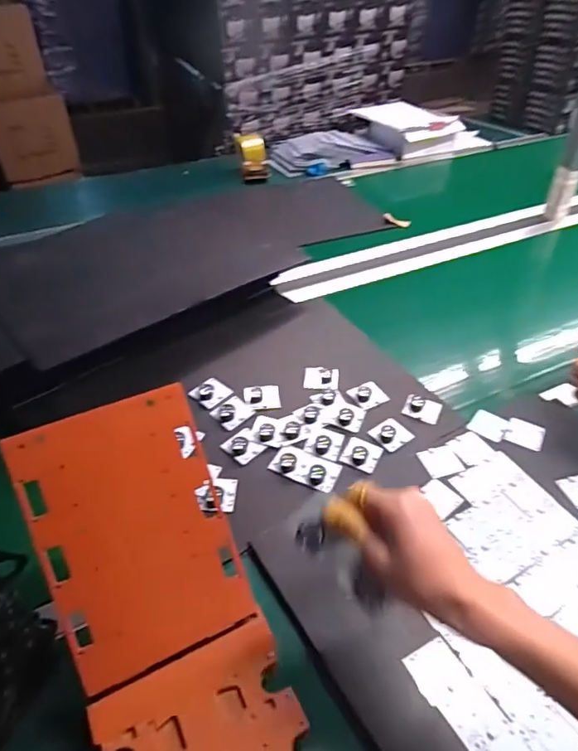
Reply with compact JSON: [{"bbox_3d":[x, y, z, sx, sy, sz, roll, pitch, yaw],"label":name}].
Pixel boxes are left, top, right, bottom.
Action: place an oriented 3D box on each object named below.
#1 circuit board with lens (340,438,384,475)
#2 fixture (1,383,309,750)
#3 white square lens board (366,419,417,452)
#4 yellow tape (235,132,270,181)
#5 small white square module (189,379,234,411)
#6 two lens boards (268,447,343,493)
[{"bbox_3d":[0.100,0.105,0.705,0.047,0.020,0.047,18,45,21],"label":"circuit board with lens"},{"bbox_3d":[-0.092,0.228,0.432,0.158,0.097,0.419,-22,72,-22],"label":"fixture"},{"bbox_3d":[0.145,0.082,0.732,0.048,0.014,0.049,-30,49,-29],"label":"white square lens board"},{"bbox_3d":[-0.103,-0.615,1.489,0.087,0.117,0.097,-6,41,-5],"label":"yellow tape"},{"bbox_3d":[-0.116,0.023,0.771,0.045,0.014,0.048,28,49,29],"label":"small white square module"},{"bbox_3d":[0.022,0.118,0.681,0.087,0.010,0.047,16,44,19],"label":"two lens boards"}]

